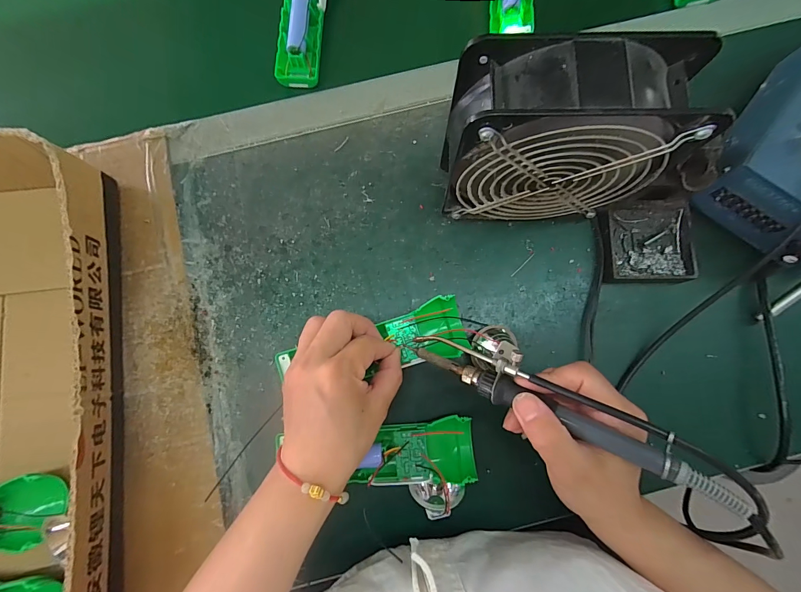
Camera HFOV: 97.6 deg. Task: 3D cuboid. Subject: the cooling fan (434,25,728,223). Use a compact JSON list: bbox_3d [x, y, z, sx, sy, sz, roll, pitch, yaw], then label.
[{"bbox_3d":[0.117,-0.103,0.257,0.178,0.152,0.058,1,81,1],"label":"cooling fan"}]

